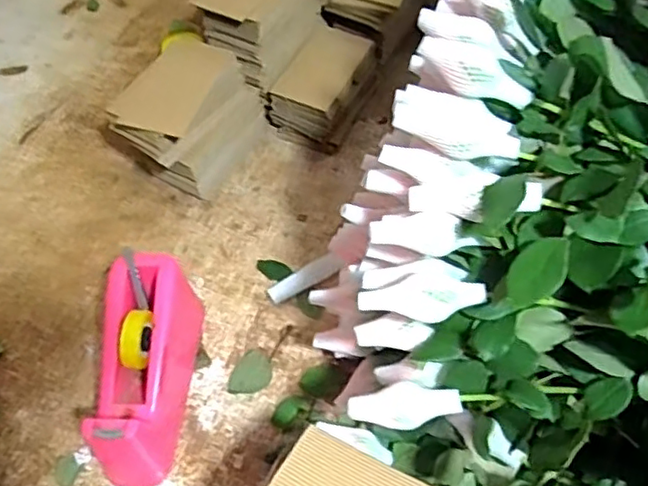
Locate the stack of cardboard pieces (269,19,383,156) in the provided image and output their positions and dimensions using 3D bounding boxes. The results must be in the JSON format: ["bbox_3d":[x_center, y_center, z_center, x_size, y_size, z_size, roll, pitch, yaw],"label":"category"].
[{"bbox_3d":[0.001,-0.198,0.803,0.102,0.094,0.133,31,63,19],"label":"stack of cardboard pieces"}]

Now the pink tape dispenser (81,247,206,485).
[{"bbox_3d":[-0.176,0.120,0.603,0.082,0.102,0.201,4,57,3],"label":"pink tape dispenser"}]

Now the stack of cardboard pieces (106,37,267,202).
[{"bbox_3d":[-0.158,-0.146,0.746,0.102,0.147,0.161,24,60,15],"label":"stack of cardboard pieces"}]

